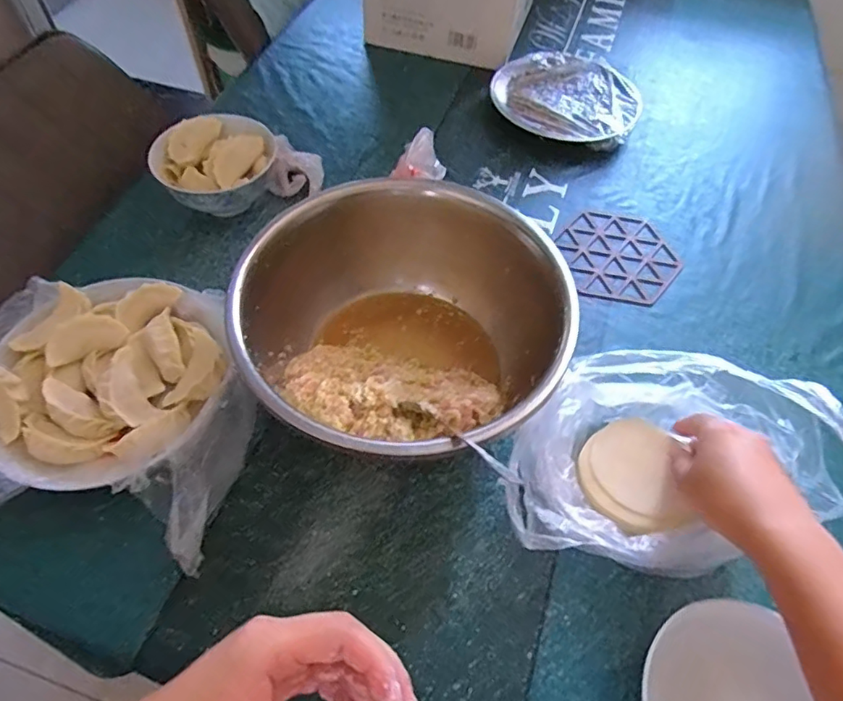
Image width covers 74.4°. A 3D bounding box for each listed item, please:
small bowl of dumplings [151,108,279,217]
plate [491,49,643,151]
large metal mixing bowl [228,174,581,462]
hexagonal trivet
[{"bbox_3d":[-0.217,-0.192,0.599,0.120,0.069,0.124,1,56,-1],"label":"small bowl of dumplings"},{"bbox_3d":[0.191,-0.334,0.738,0.189,0.031,0.177,1,56,-1],"label":"plate"},{"bbox_3d":[-0.013,-0.012,0.459,0.247,0.114,0.247,1,56,-1],"label":"large metal mixing bowl"},{"bbox_3d":[0.213,-0.104,0.598,0.118,0.004,0.132,-7,56,-6],"label":"hexagonal trivet"}]

